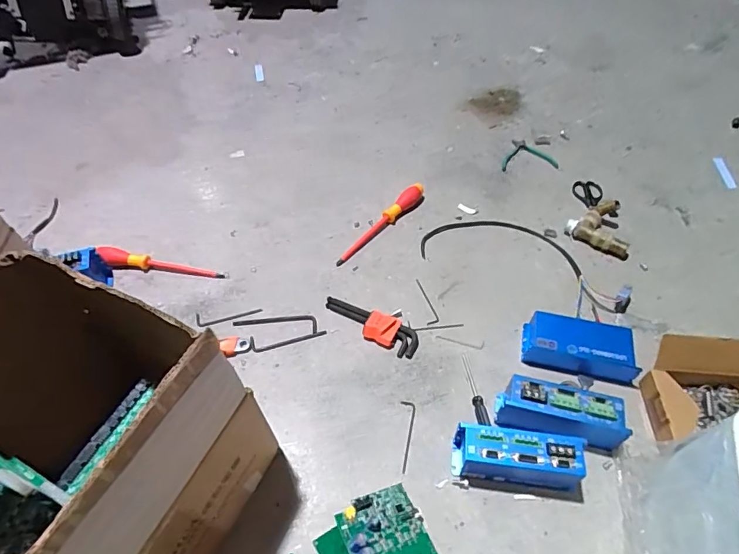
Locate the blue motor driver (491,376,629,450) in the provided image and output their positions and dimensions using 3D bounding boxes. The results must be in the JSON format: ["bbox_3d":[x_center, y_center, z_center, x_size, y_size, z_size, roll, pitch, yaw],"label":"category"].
[{"bbox_3d":[0.266,0.193,0.641,0.167,0.079,0.064,11,54,9],"label":"blue motor driver"}]

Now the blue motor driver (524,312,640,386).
[{"bbox_3d":[0.332,0.109,0.731,0.166,0.046,0.084,10,52,10],"label":"blue motor driver"}]

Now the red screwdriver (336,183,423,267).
[{"bbox_3d":[0.025,-0.109,0.919,0.031,0.024,0.251,31,58,25],"label":"red screwdriver"}]

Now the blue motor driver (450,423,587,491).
[{"bbox_3d":[0.194,0.238,0.611,0.161,0.068,0.055,4,51,6],"label":"blue motor driver"}]

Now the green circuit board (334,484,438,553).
[{"bbox_3d":[0.022,0.311,0.561,0.108,0.018,0.099,-1,42,-33],"label":"green circuit board"}]

